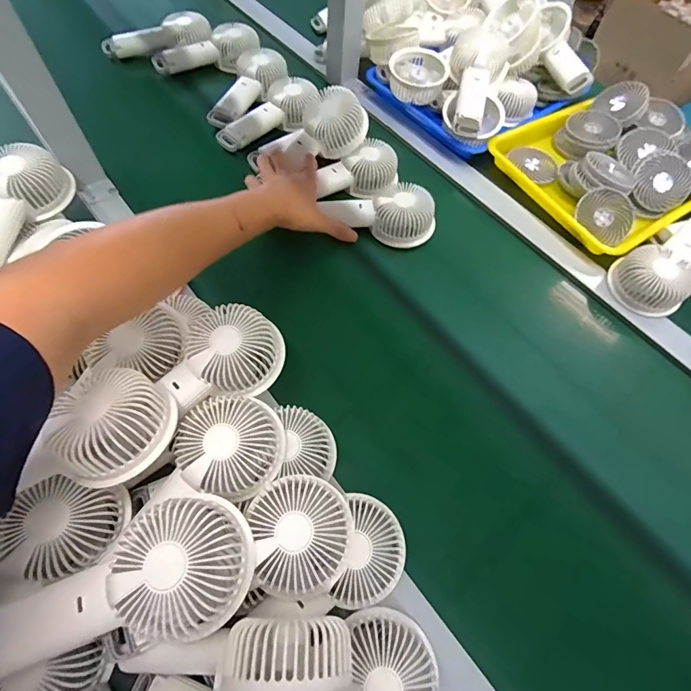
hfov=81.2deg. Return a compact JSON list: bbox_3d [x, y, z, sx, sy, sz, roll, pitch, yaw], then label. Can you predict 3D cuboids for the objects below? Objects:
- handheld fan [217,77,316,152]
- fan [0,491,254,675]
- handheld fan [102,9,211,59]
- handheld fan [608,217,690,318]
[{"bbox_3d":[-0.118,-0.348,0.617,0.074,0.044,0.166,34,65,13],"label":"handheld fan"},{"bbox_3d":[-0.155,0.153,0.263,0.183,0.046,0.088,-9,64,-9],"label":"fan"},{"bbox_3d":[-0.327,-0.537,0.697,0.178,0.043,0.063,-14,64,-11],"label":"handheld fan"},{"bbox_3d":[0.415,-0.115,0.507,0.164,0.042,0.089,-45,73,-6],"label":"handheld fan"}]

